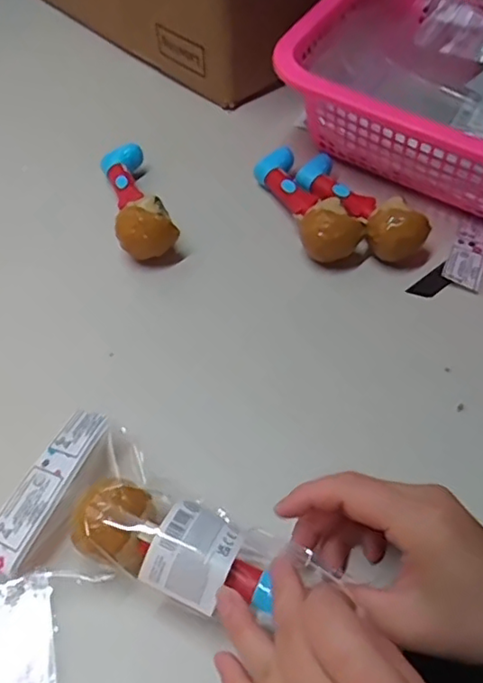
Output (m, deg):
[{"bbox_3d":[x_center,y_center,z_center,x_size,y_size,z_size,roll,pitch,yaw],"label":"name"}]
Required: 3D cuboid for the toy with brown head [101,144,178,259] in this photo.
[{"bbox_3d":[-0.089,-0.120,0.490,0.044,0.045,0.126,-17,56,-12],"label":"toy with brown head"}]

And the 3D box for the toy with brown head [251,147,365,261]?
[{"bbox_3d":[0.050,-0.117,0.490,0.044,0.043,0.130,-21,57,-15],"label":"toy with brown head"}]

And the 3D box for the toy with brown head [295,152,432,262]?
[{"bbox_3d":[0.092,-0.113,0.486,0.042,0.043,0.129,-32,61,-21],"label":"toy with brown head"}]

